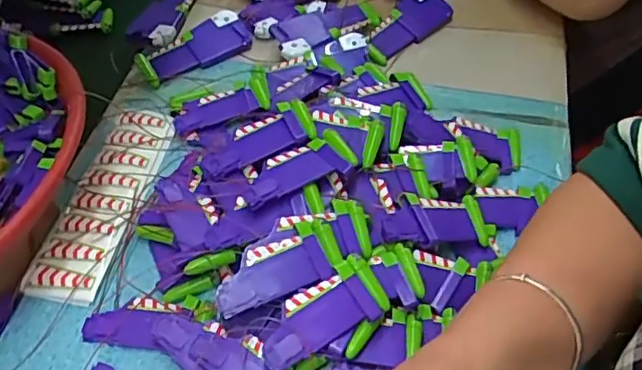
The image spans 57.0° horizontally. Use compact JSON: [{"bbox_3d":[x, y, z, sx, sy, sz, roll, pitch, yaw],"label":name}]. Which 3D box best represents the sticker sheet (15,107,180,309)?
[{"bbox_3d":[-0.183,0.008,0.502,0.064,0.009,0.194,8,53,6],"label":"sticker sheet"}]

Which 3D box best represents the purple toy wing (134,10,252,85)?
[{"bbox_3d":[-0.133,-0.145,0.621,0.118,0.018,0.049,-30,57,-22],"label":"purple toy wing"}]

